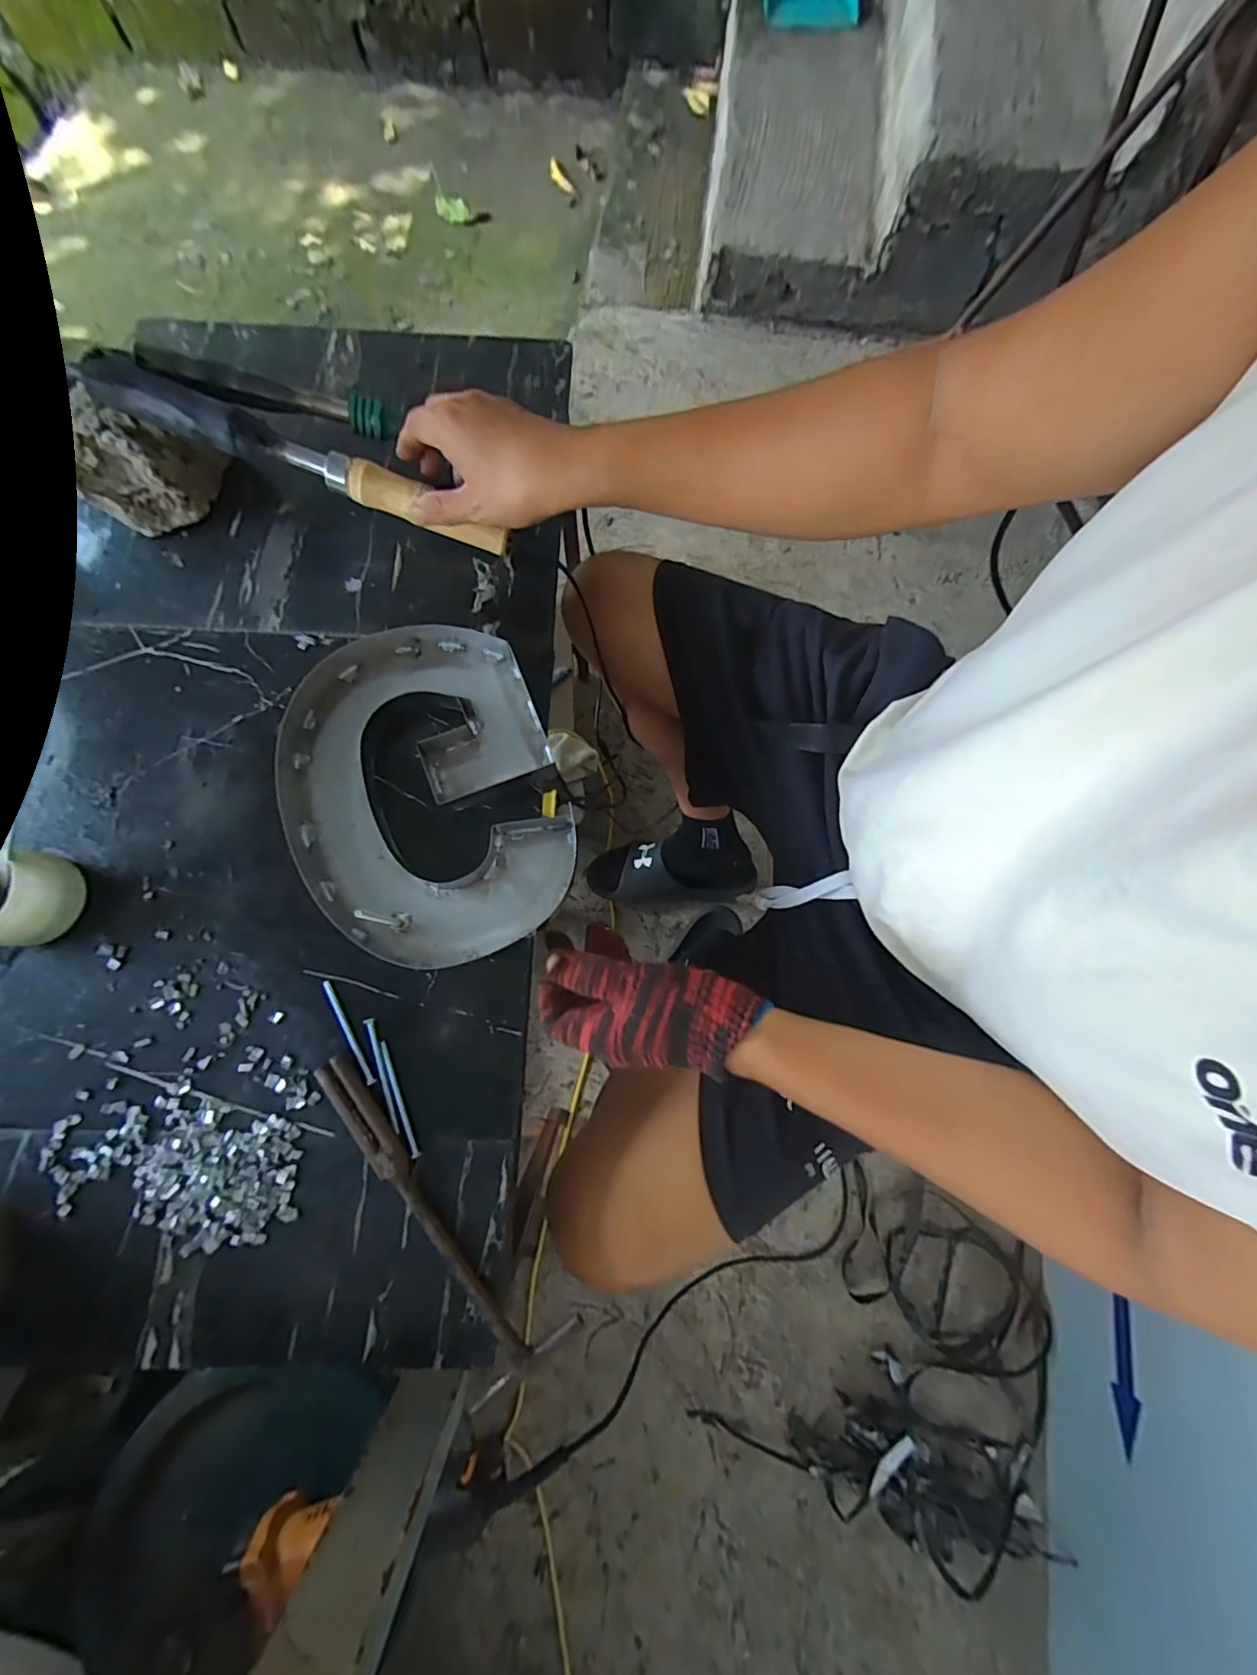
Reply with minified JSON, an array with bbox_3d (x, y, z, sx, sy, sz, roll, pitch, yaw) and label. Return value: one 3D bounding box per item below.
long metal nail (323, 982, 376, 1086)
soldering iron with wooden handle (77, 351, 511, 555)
[{"bbox_3d":[-0.190,0.131,0.376,0.006,0.004,0.076,-32,80,-10],"label":"long metal nail"},{"bbox_3d":[-0.239,-0.284,0.424,0.293,0.034,0.025,16,73,-14],"label":"soldering iron with wooden handle"}]

